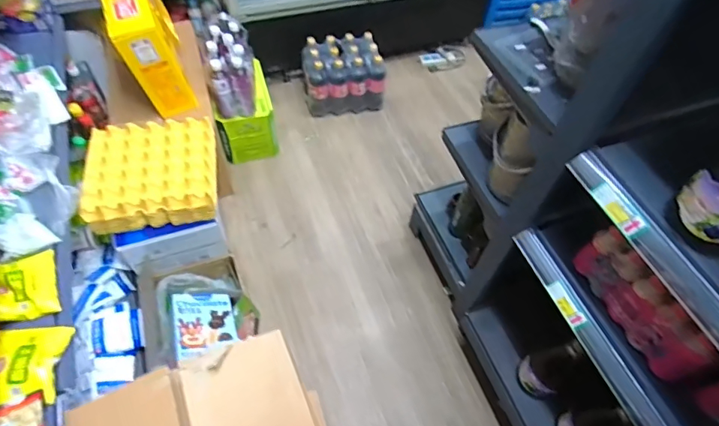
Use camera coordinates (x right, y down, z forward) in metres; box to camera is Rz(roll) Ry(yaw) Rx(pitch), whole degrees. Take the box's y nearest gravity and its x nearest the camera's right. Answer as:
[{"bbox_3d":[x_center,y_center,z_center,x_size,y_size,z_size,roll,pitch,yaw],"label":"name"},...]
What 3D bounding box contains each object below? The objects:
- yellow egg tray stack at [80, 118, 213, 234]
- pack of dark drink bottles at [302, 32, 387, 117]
[{"bbox_3d":[-0.513,-0.103,1.114,0.296,0.075,0.282,-8,56,-9],"label":"yellow egg tray stack"},{"bbox_3d":[-0.072,-0.570,1.840,0.315,0.221,0.228,-12,57,-12],"label":"pack of dark drink bottles"}]

